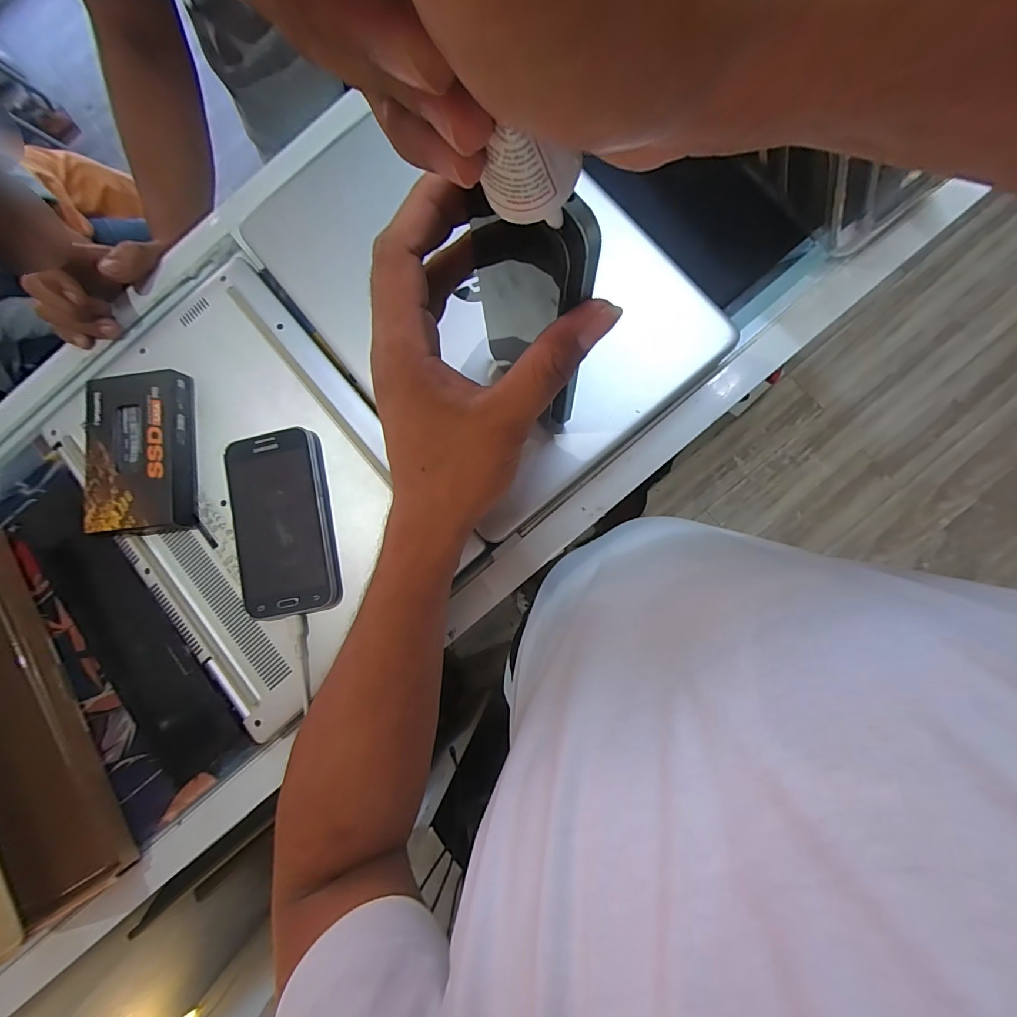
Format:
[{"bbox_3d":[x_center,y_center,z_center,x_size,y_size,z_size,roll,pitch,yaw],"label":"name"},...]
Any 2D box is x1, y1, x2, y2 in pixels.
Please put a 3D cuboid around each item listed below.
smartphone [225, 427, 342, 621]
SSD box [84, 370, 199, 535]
[{"bbox_3d":[-0.161,0.010,0.312,0.068,0.013,0.129,-12,84,5],"label":"smartphone"},{"bbox_3d":[-0.272,-0.042,0.325,0.068,0.026,0.118,-7,85,5],"label":"SSD box"}]

